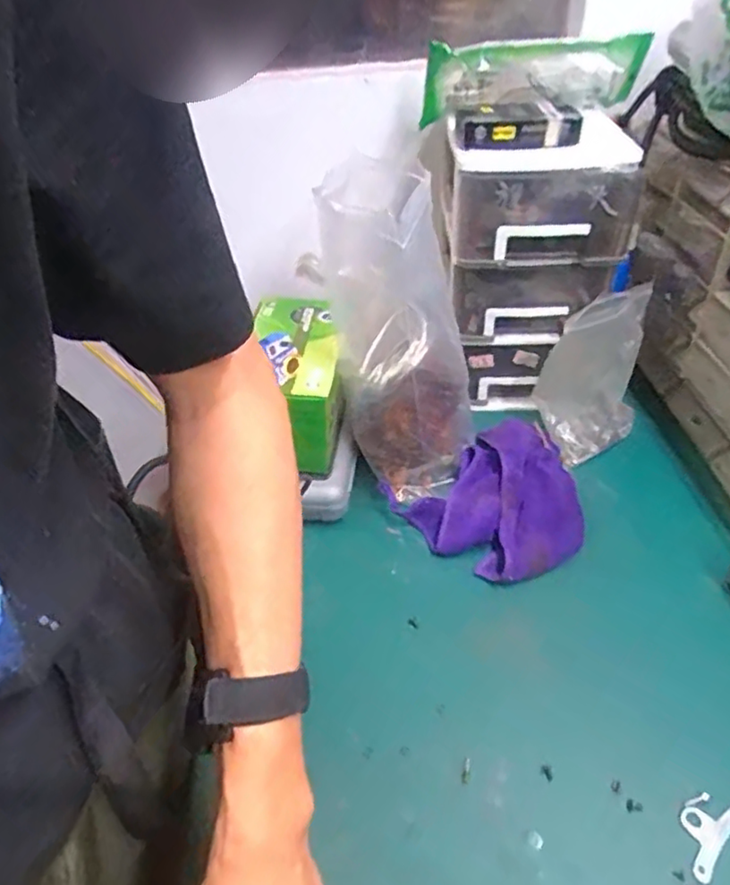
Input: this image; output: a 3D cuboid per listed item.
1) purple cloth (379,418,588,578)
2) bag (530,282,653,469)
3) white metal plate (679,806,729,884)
[{"bbox_3d":[0.138,0.055,0.638,0.178,0.045,0.158,-24,45,-22],"label":"purple cloth"},{"bbox_3d":[0.262,-0.086,0.740,0.113,0.150,0.162,15,44,19],"label":"bag"},{"bbox_3d":[0.231,0.264,0.434,0.059,0.004,0.031,-33,49,-30],"label":"white metal plate"}]

